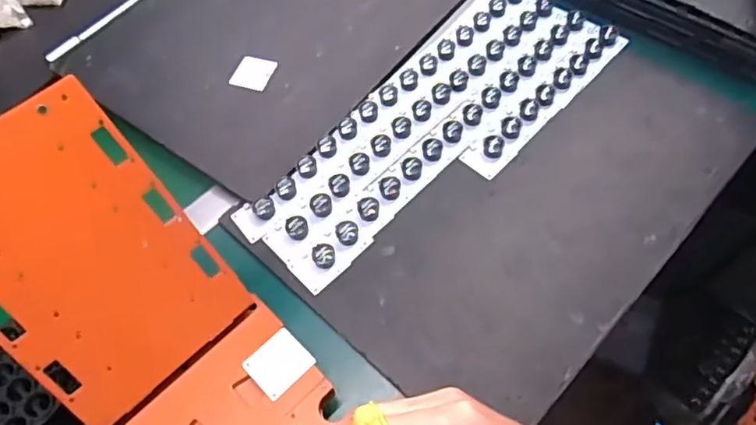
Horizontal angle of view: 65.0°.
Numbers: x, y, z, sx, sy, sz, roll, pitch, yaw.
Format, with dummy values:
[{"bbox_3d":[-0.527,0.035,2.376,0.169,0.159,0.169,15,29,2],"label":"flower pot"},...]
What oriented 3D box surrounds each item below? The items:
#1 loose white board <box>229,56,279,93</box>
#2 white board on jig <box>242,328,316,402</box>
[{"bbox_3d":[-0.152,-0.170,0.725,0.046,0.004,0.050,14,59,13],"label":"loose white board"},{"bbox_3d":[-0.085,0.129,0.510,0.049,0.004,0.045,-40,64,-17],"label":"white board on jig"}]

